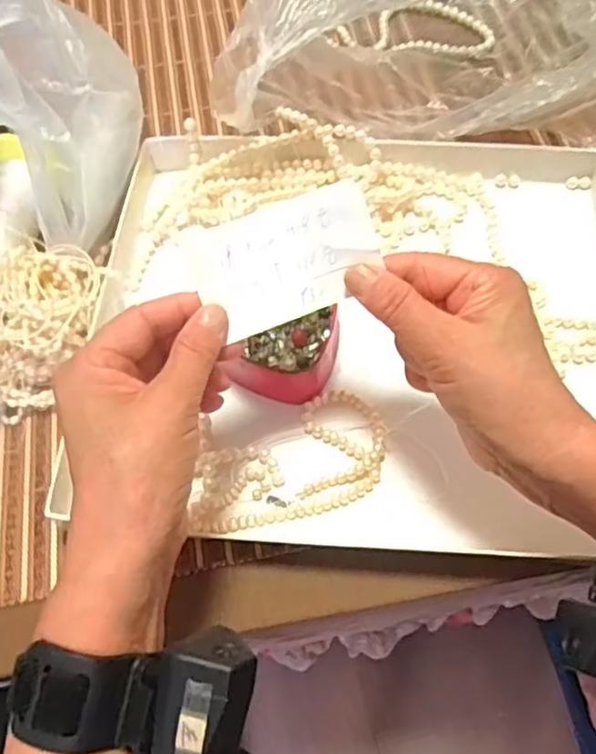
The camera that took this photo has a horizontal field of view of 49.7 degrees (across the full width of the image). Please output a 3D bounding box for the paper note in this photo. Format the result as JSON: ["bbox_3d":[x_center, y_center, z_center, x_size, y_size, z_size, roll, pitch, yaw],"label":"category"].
[{"bbox_3d":[-0.005,-0.055,0.307,0.086,0.005,0.054,-20,104,1],"label":"paper note"}]

